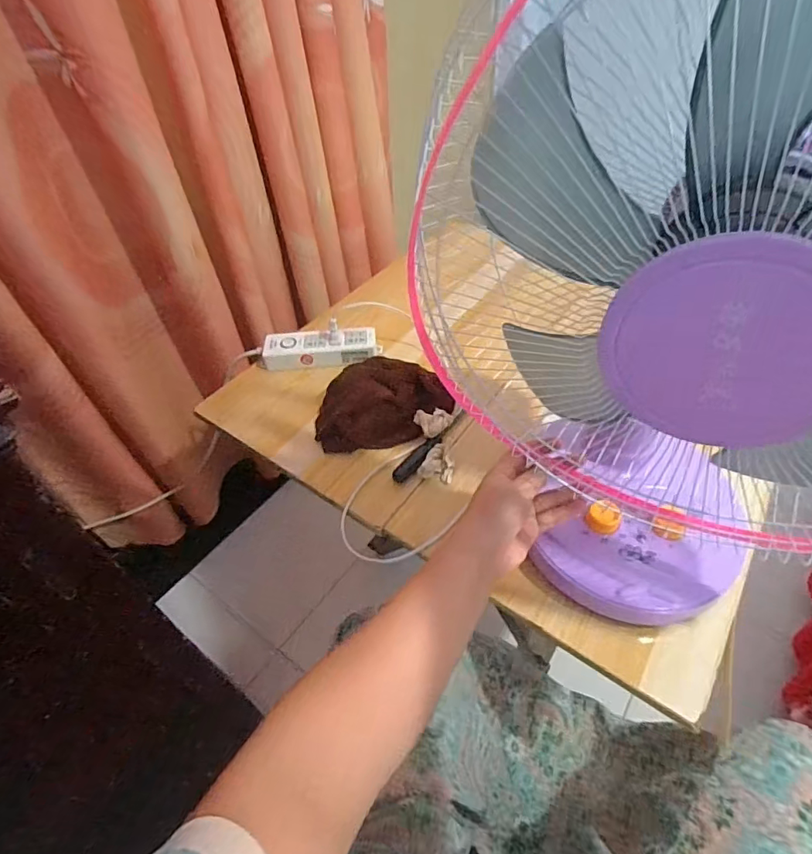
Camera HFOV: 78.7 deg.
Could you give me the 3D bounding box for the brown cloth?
[{"bbox_3d":[-0.045,-0.032,0.678,0.162,0.043,0.130,-8,46,-2],"label":"brown cloth"}]

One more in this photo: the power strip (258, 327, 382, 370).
[{"bbox_3d":[-0.134,-0.121,0.767,0.189,0.041,0.060,-4,46,1],"label":"power strip"}]

